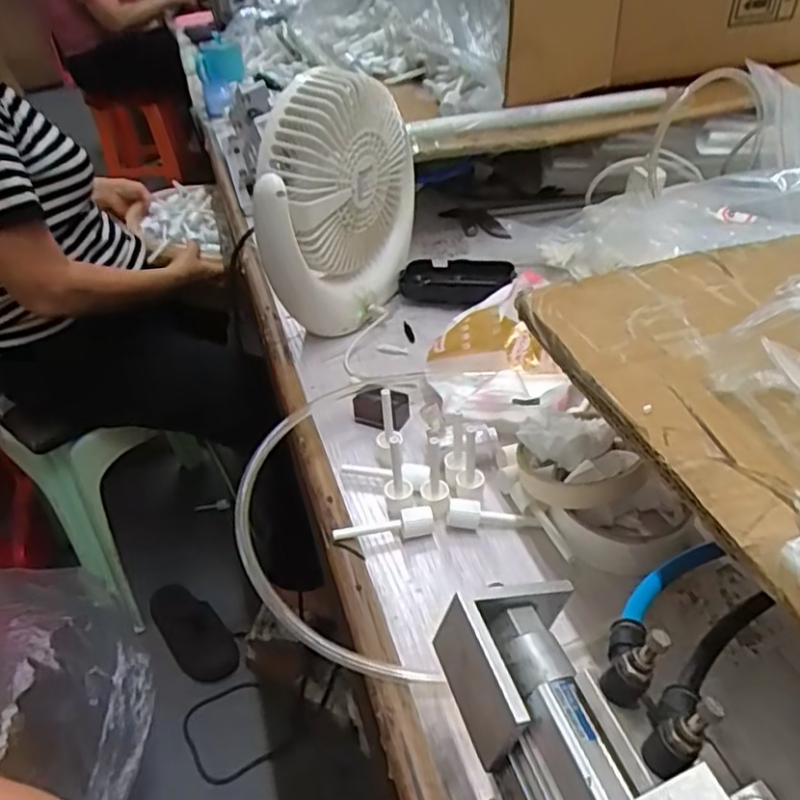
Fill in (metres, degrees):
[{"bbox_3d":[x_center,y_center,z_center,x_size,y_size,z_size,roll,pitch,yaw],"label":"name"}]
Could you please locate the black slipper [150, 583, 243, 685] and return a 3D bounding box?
[{"bbox_3d":[-0.370,0.410,1.163,0.092,0.033,0.215,-32,46,-29],"label":"black slipper"}]

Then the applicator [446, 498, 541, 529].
[{"bbox_3d":[0.060,0.075,0.424,0.059,0.015,0.013,0,39,7],"label":"applicator"}]

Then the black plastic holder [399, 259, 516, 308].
[{"bbox_3d":[0.056,-0.116,0.646,0.109,0.028,0.049,-2,39,4],"label":"black plastic holder"}]

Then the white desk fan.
[{"bbox_3d":[-0.061,-0.174,0.579,0.082,0.199,0.176,14,43,23],"label":"white desk fan"}]

